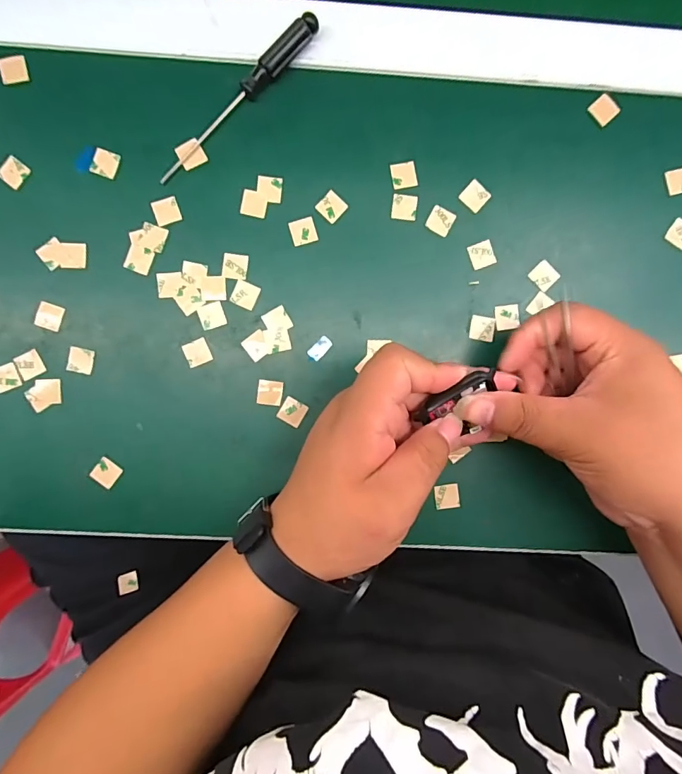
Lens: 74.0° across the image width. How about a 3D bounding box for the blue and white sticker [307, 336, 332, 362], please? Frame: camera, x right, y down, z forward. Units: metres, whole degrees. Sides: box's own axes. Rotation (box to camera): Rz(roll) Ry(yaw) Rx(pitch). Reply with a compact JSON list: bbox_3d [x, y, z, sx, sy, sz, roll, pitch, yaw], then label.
[{"bbox_3d":[-0.014,-0.024,0.287,0.009,0.004,0.018,41,91,-5],"label":"blue and white sticker"}]

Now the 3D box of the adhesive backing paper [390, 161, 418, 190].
[{"bbox_3d":[0.040,-0.134,0.287,0.016,0.004,0.016,-11,91,-1],"label":"adhesive backing paper"}]

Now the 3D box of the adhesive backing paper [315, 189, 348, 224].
[{"bbox_3d":[-0.006,-0.113,0.285,0.016,0.004,0.016,39,90,-5],"label":"adhesive backing paper"}]

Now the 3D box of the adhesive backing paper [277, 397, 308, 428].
[{"bbox_3d":[-0.031,0.016,0.287,0.015,0.004,0.015,29,84,-2],"label":"adhesive backing paper"}]

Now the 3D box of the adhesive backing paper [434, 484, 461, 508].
[{"bbox_3d":[0.069,0.071,0.291,0.016,0.004,0.015,-5,86,-6],"label":"adhesive backing paper"}]

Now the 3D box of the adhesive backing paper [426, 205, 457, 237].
[{"bbox_3d":[0.064,-0.106,0.288,0.015,0.004,0.016,29,91,-2],"label":"adhesive backing paper"}]

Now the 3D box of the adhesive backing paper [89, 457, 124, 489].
[{"bbox_3d":[-0.147,0.054,0.283,0.016,0.004,0.015,42,90,-2],"label":"adhesive backing paper"}]

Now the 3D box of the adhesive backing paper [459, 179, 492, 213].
[{"bbox_3d":[0.085,-0.121,0.288,0.016,0.004,0.017,40,93,-2],"label":"adhesive backing paper"}]

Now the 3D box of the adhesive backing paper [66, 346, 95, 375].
[{"bbox_3d":[-0.162,-0.016,0.281,0.015,0.004,0.015,11,91,-2],"label":"adhesive backing paper"}]

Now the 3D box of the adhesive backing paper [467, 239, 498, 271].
[{"bbox_3d":[0.090,-0.084,0.289,0.016,0.004,0.016,-21,94,-1],"label":"adhesive backing paper"}]

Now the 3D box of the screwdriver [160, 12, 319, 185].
[{"bbox_3d":[-0.063,-0.175,0.275,0.131,0.013,0.013,-44,92,0],"label":"screwdriver"}]

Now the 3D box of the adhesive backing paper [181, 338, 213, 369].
[{"bbox_3d":[-0.090,-0.021,0.284,0.015,0.004,0.015,-23,95,-10],"label":"adhesive backing paper"}]

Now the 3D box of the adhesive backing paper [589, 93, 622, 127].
[{"bbox_3d":[0.168,-0.177,0.289,0.016,0.004,0.016,-42,87,4],"label":"adhesive backing paper"}]

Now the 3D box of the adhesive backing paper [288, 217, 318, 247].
[{"bbox_3d":[-0.024,-0.098,0.285,0.016,0.004,0.016,-16,93,-2],"label":"adhesive backing paper"}]

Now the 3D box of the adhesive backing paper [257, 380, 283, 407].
[{"bbox_3d":[-0.045,0.004,0.286,0.015,0.004,0.016,7,89,-4],"label":"adhesive backing paper"}]

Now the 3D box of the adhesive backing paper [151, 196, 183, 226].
[{"bbox_3d":[-0.108,-0.110,0.280,0.015,0.004,0.016,-19,92,-1],"label":"adhesive backing paper"}]

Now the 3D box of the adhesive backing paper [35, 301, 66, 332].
[{"bbox_3d":[-0.181,-0.044,0.280,0.015,0.004,0.016,14,91,-2],"label":"adhesive backing paper"}]

